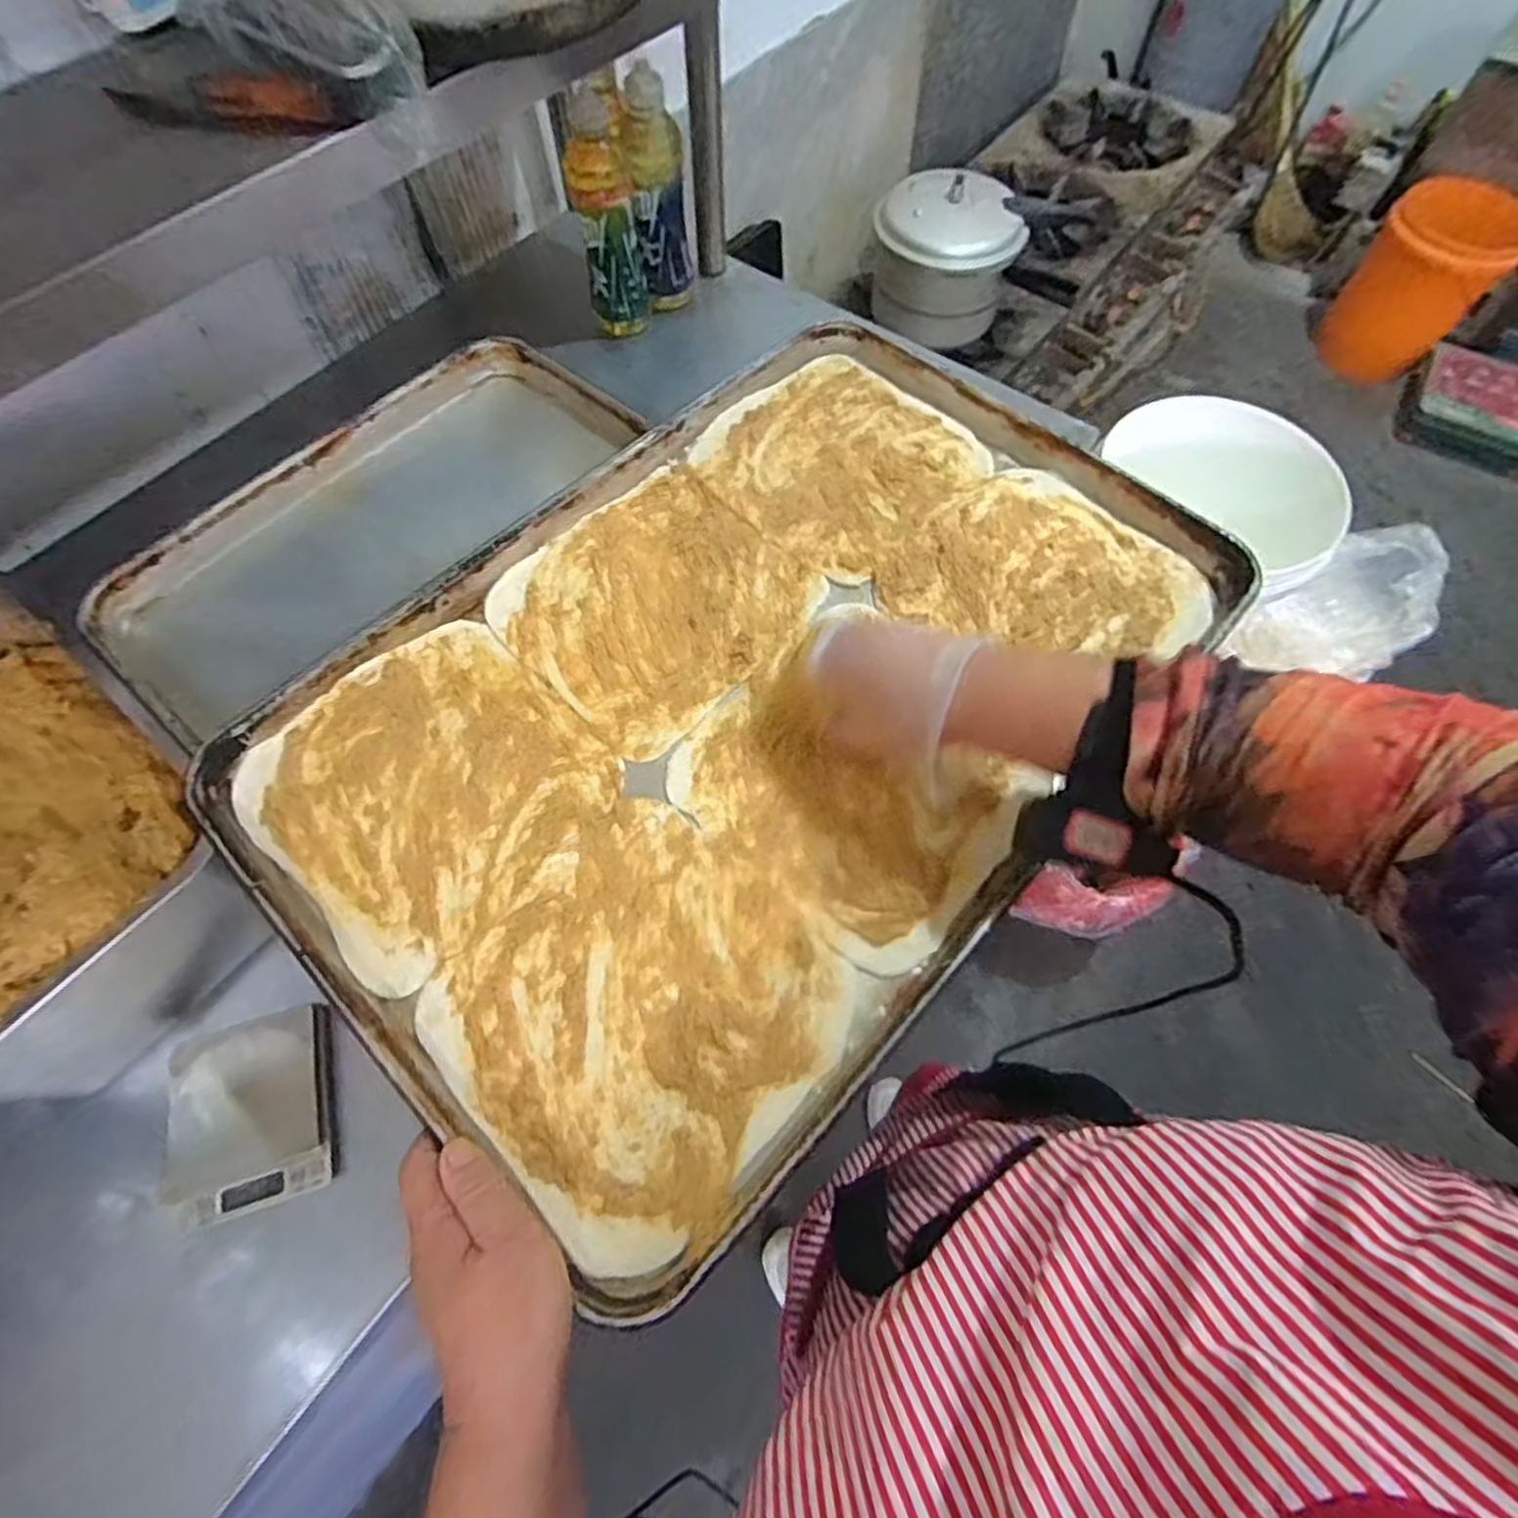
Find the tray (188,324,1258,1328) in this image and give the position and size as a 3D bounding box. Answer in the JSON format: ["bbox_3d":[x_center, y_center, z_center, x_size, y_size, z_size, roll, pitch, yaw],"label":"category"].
[{"bbox_3d":[0.004,-0.057,0.476,0.390,0.035,0.592,40,70,20],"label":"tray"}]

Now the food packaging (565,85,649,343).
[{"bbox_3d":[-0.170,-0.597,0.818,0.068,0.219,0.054,-4,62,-1],"label":"food packaging"}]

